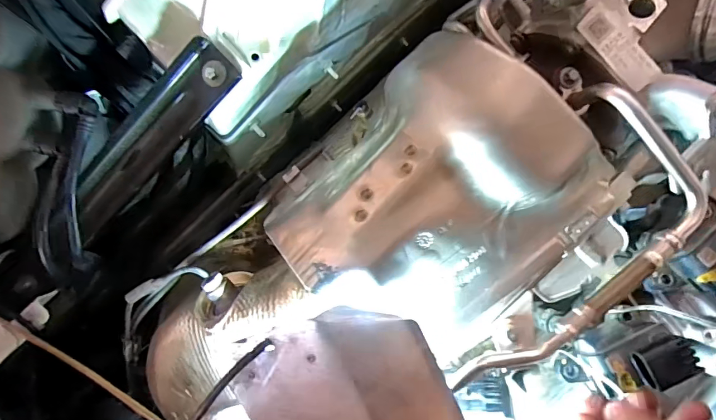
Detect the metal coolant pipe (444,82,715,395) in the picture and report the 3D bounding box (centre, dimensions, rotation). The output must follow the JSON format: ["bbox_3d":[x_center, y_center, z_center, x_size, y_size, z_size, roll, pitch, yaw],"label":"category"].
[{"bbox_3d":[0.141,0.034,0.269,0.087,0.036,0.204,24,93,-1],"label":"metal coolant pipe"}]

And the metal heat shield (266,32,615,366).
[{"bbox_3d":[0.051,-0.004,0.293,0.167,0.072,0.195,43,93,-2],"label":"metal heat shield"}]

